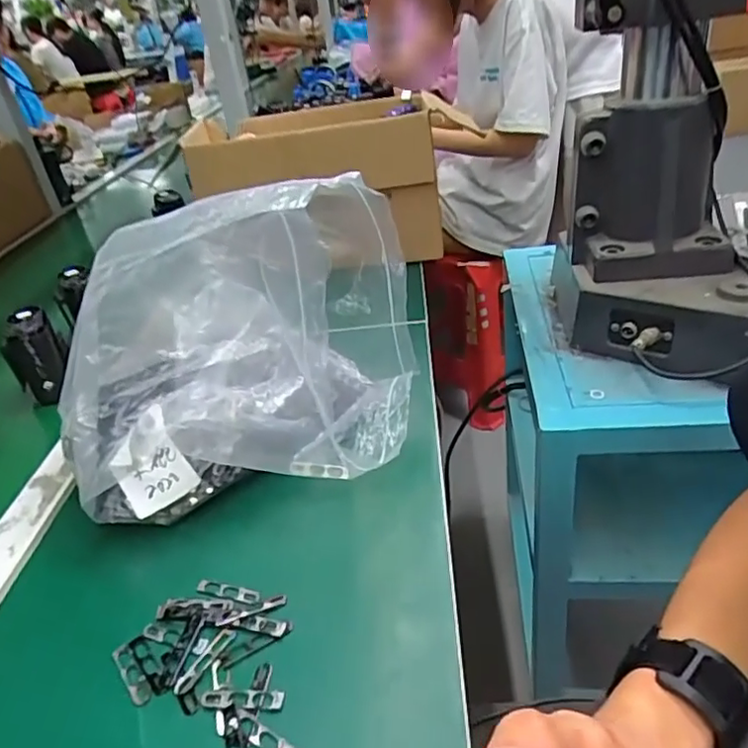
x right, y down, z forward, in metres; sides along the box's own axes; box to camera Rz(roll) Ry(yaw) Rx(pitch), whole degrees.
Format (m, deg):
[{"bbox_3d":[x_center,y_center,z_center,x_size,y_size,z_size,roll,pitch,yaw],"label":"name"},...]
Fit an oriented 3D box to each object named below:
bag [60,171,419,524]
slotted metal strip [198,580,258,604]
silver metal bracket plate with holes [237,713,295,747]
[{"bbox_3d":[-0.091,-0.033,0.456,0.227,0.205,0.191,-6,32,2],"label":"bag"},{"bbox_3d":[-0.092,0.137,0.383,0.043,0.004,0.010,5,34,19],"label":"slotted metal strip"},{"bbox_3d":[-0.053,0.183,0.301,0.041,0.004,0.010,15,39,32],"label":"silver metal bracket plate with holes"}]

